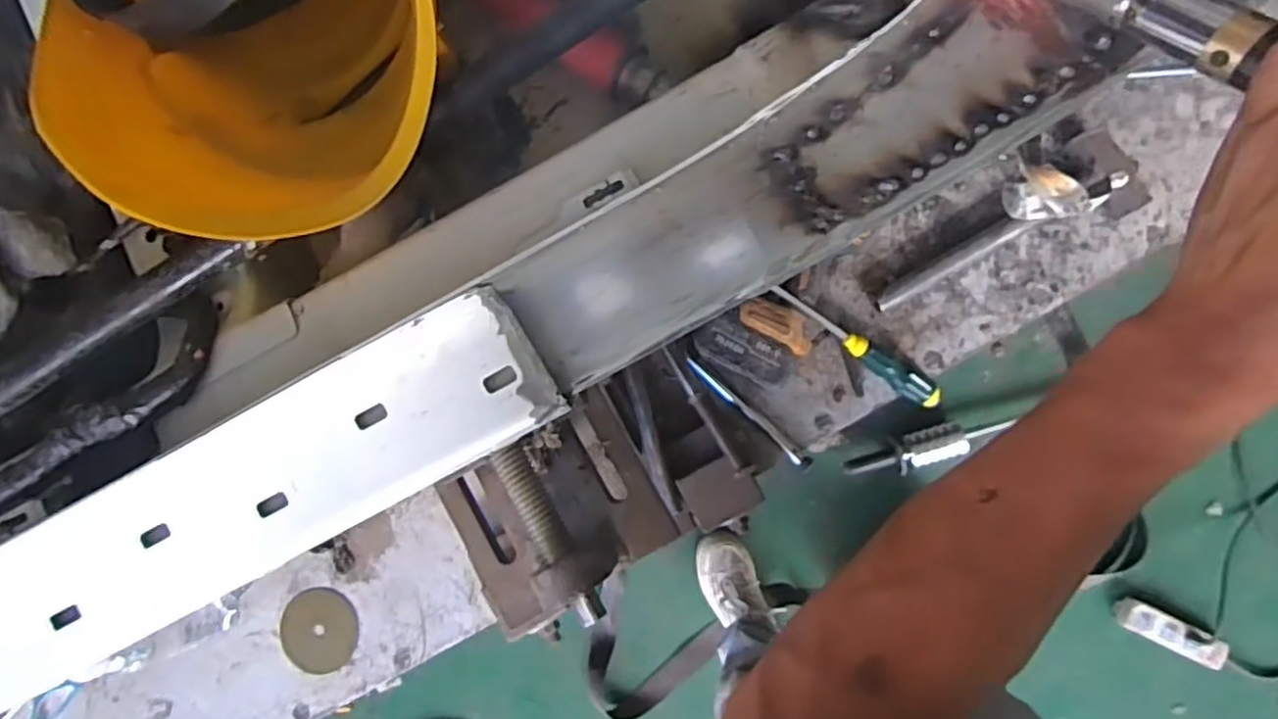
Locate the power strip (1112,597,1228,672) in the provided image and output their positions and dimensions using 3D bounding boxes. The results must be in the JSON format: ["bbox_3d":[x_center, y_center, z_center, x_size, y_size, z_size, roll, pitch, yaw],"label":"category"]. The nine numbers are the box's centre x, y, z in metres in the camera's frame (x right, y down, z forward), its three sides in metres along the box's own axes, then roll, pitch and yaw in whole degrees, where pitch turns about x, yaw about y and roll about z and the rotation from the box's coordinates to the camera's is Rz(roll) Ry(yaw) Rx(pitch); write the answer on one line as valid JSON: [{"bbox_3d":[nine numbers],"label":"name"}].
[{"bbox_3d":[0.932,0.479,1.220,0.165,0.032,0.054,24,88,8],"label":"power strip"}]

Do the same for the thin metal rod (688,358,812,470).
[{"bbox_3d":[0.128,0.065,0.826,0.186,0.012,0.016,41,90,8],"label":"thin metal rod"}]

